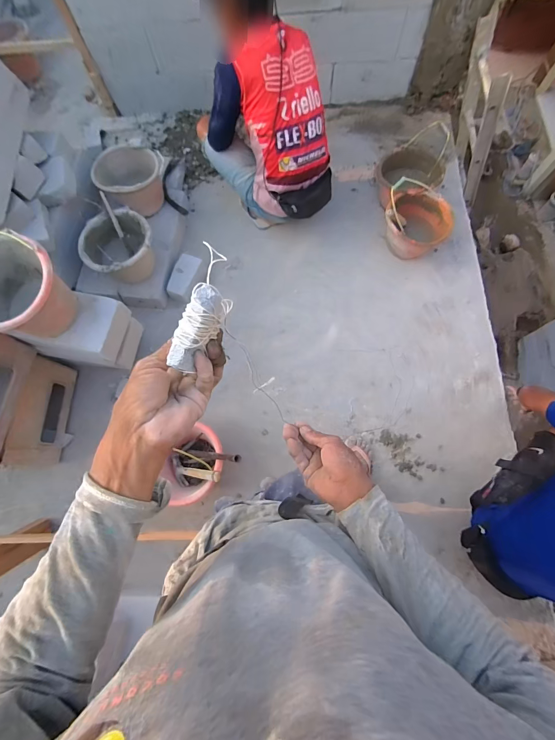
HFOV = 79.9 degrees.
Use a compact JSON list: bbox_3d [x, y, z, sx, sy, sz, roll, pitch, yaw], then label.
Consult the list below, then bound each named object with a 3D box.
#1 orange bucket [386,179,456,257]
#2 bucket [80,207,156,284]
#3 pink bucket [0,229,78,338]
[{"bbox_3d":[0.653,-0.692,1.556,0.304,0.234,0.259,21,77,7],"label":"orange bucket"},{"bbox_3d":[-0.682,-0.526,1.477,0.286,0.221,0.289,-1,75,2],"label":"bucket"},{"bbox_3d":[-0.805,-0.236,1.050,0.310,0.226,0.285,-1,75,2],"label":"pink bucket"}]

